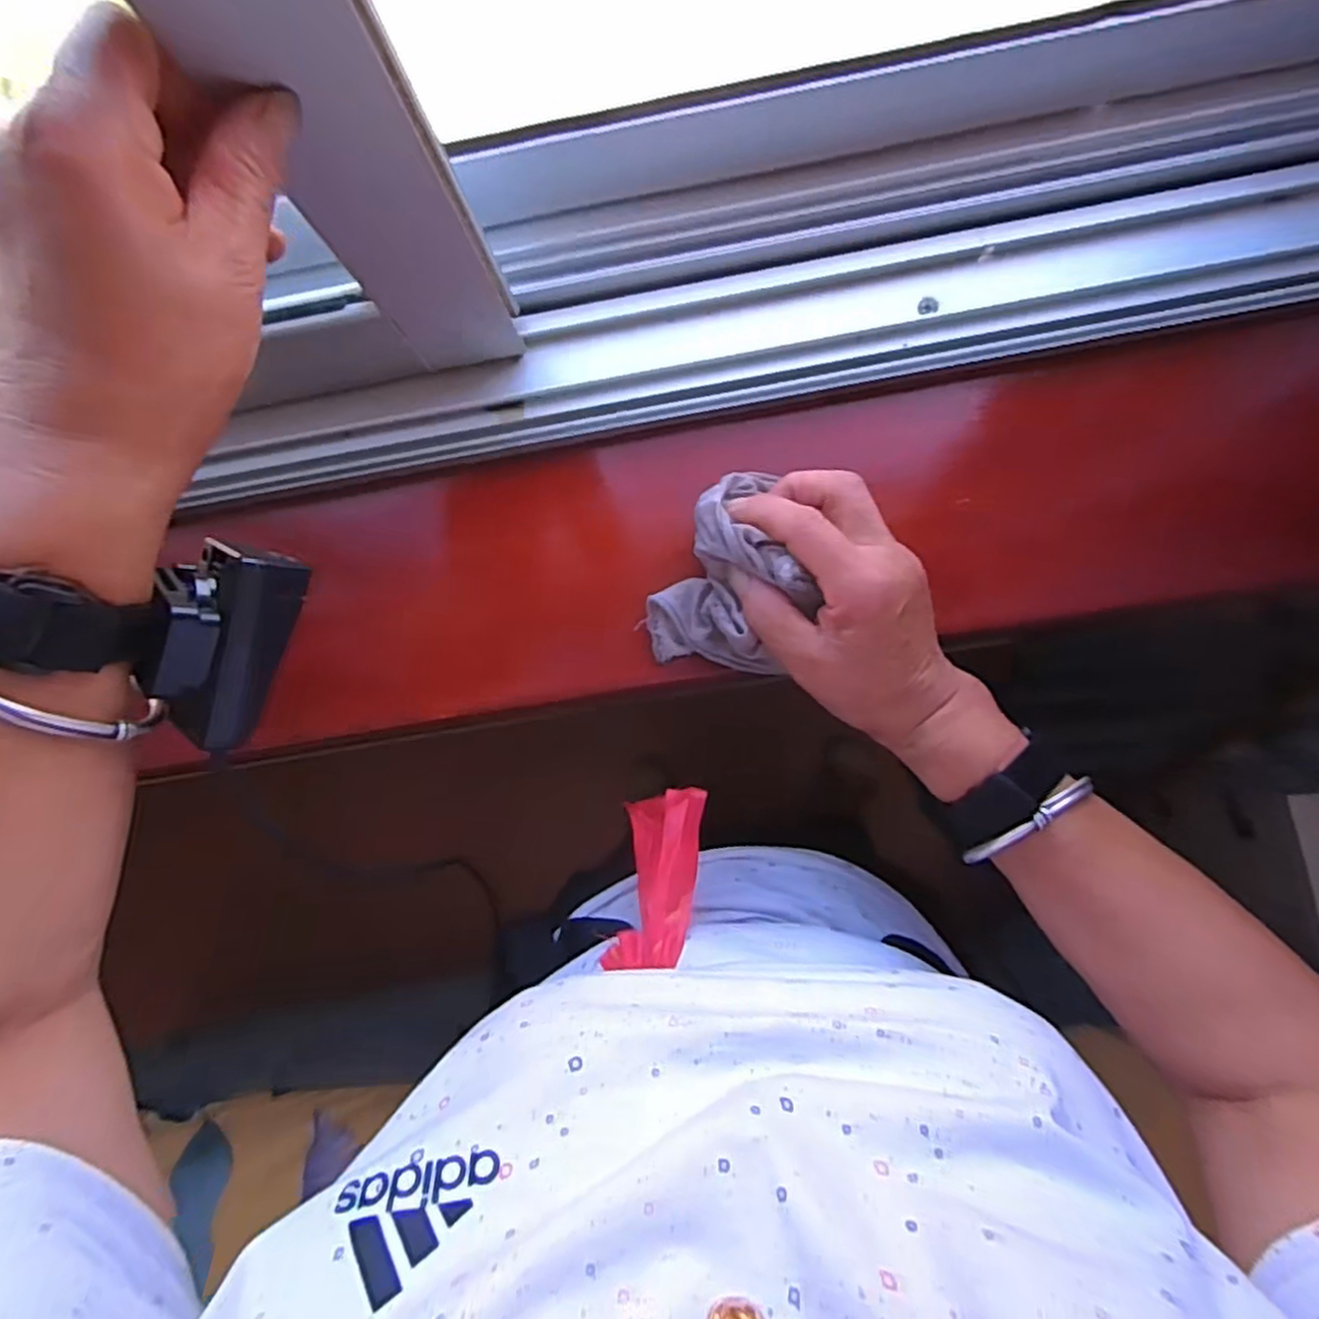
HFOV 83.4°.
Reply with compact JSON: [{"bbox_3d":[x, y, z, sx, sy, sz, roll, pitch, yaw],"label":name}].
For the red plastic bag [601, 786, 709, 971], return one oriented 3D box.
[{"bbox_3d":[-0.001,0.111,0.376,0.038,0.030,0.090,8,56,5],"label":"red plastic bag"}]

